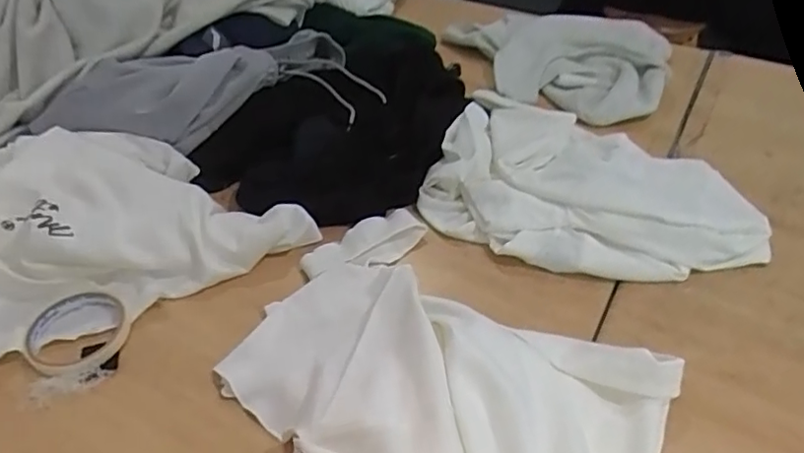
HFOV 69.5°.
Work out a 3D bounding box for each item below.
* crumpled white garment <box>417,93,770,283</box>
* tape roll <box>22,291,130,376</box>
[{"bbox_3d":[0.222,-0.063,0.705,0.377,0.051,0.308,6,40,6],"label":"crumpled white garment"},{"bbox_3d":[-0.294,0.098,0.526,0.085,0.014,0.092,0,40,0],"label":"tape roll"}]

